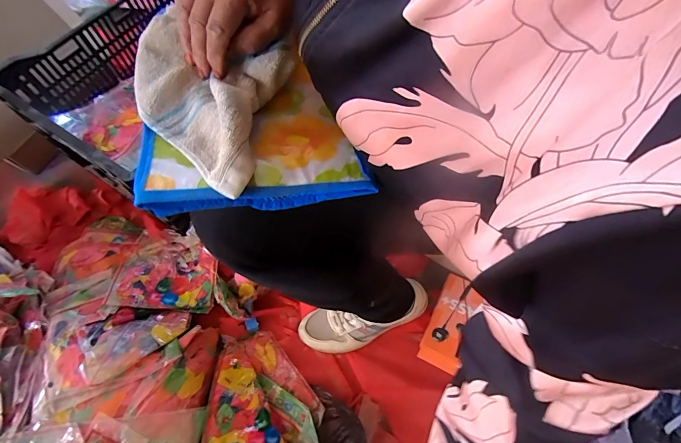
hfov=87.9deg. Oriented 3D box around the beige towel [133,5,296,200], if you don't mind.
[{"bbox_3d":[-0.129,-0.104,0.310,0.141,0.038,0.169,7,64,5],"label":"beige towel"}]

